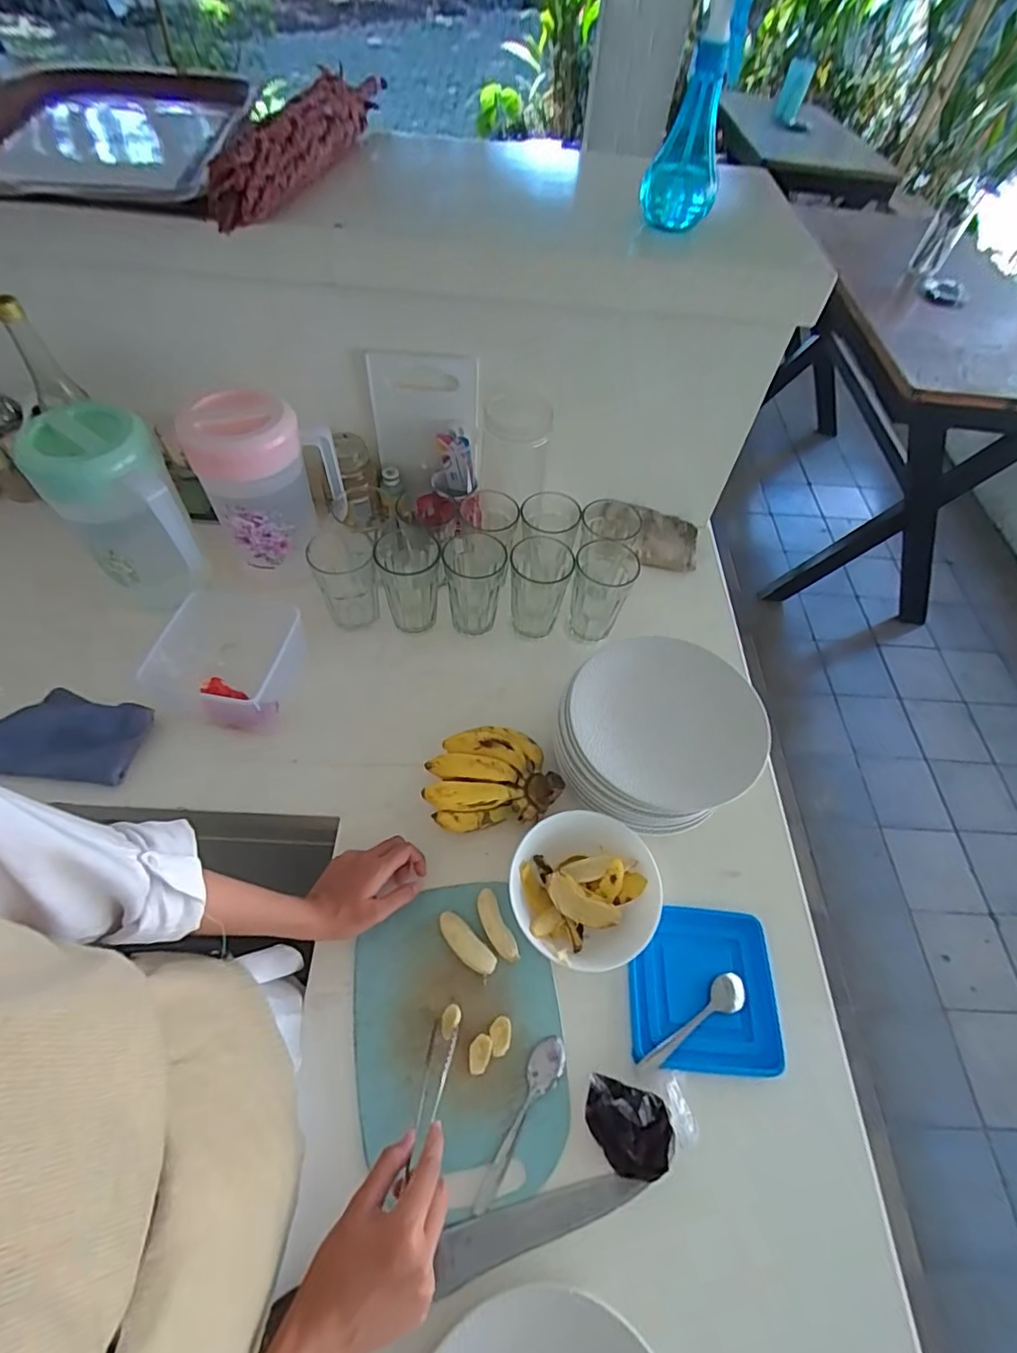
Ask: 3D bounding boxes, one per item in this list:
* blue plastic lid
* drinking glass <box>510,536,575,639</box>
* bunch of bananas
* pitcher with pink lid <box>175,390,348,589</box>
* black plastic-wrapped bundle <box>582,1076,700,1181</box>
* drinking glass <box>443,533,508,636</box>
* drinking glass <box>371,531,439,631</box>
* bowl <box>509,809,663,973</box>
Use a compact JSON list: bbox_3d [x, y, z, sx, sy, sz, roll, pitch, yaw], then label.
[{"bbox_3d":[0.184,0.295,0.534,0.140,0.009,0.135,7,56,-2],"label":"blue plastic lid"},{"bbox_3d":[0.044,-0.120,0.733,0.076,0.114,0.084,5,56,-1],"label":"drinking glass"},{"bbox_3d":[-0.019,0.105,0.600,0.135,0.058,0.103,-8,57,-9],"label":"bunch of bananas"},{"bbox_3d":[-0.280,-0.226,0.679,0.151,0.190,0.105,-15,59,-13],"label":"pitcher with pink lid"},{"bbox_3d":[0.109,0.369,0.456,0.085,0.034,0.064,4,56,-1],"label":"black plastic-wrapped bundle"},{"bbox_3d":[-0.040,-0.121,0.726,0.076,0.120,0.076,-6,57,-8],"label":"drinking glass"},{"bbox_3d":[-0.120,-0.120,0.714,0.073,0.117,0.079,2,56,-3],"label":"drinking glass"},{"bbox_3d":[0.078,0.211,0.552,0.135,0.048,0.143,2,56,-3],"label":"bowl"}]

